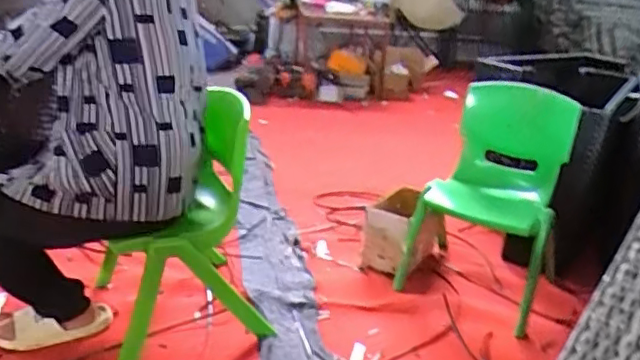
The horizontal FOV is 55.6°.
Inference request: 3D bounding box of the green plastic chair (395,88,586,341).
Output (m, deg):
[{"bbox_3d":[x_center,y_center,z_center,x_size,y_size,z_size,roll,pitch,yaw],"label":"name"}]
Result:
[{"bbox_3d":[0.422,0.036,1.539,0.337,0.507,0.295,14,21,20],"label":"green plastic chair"}]

